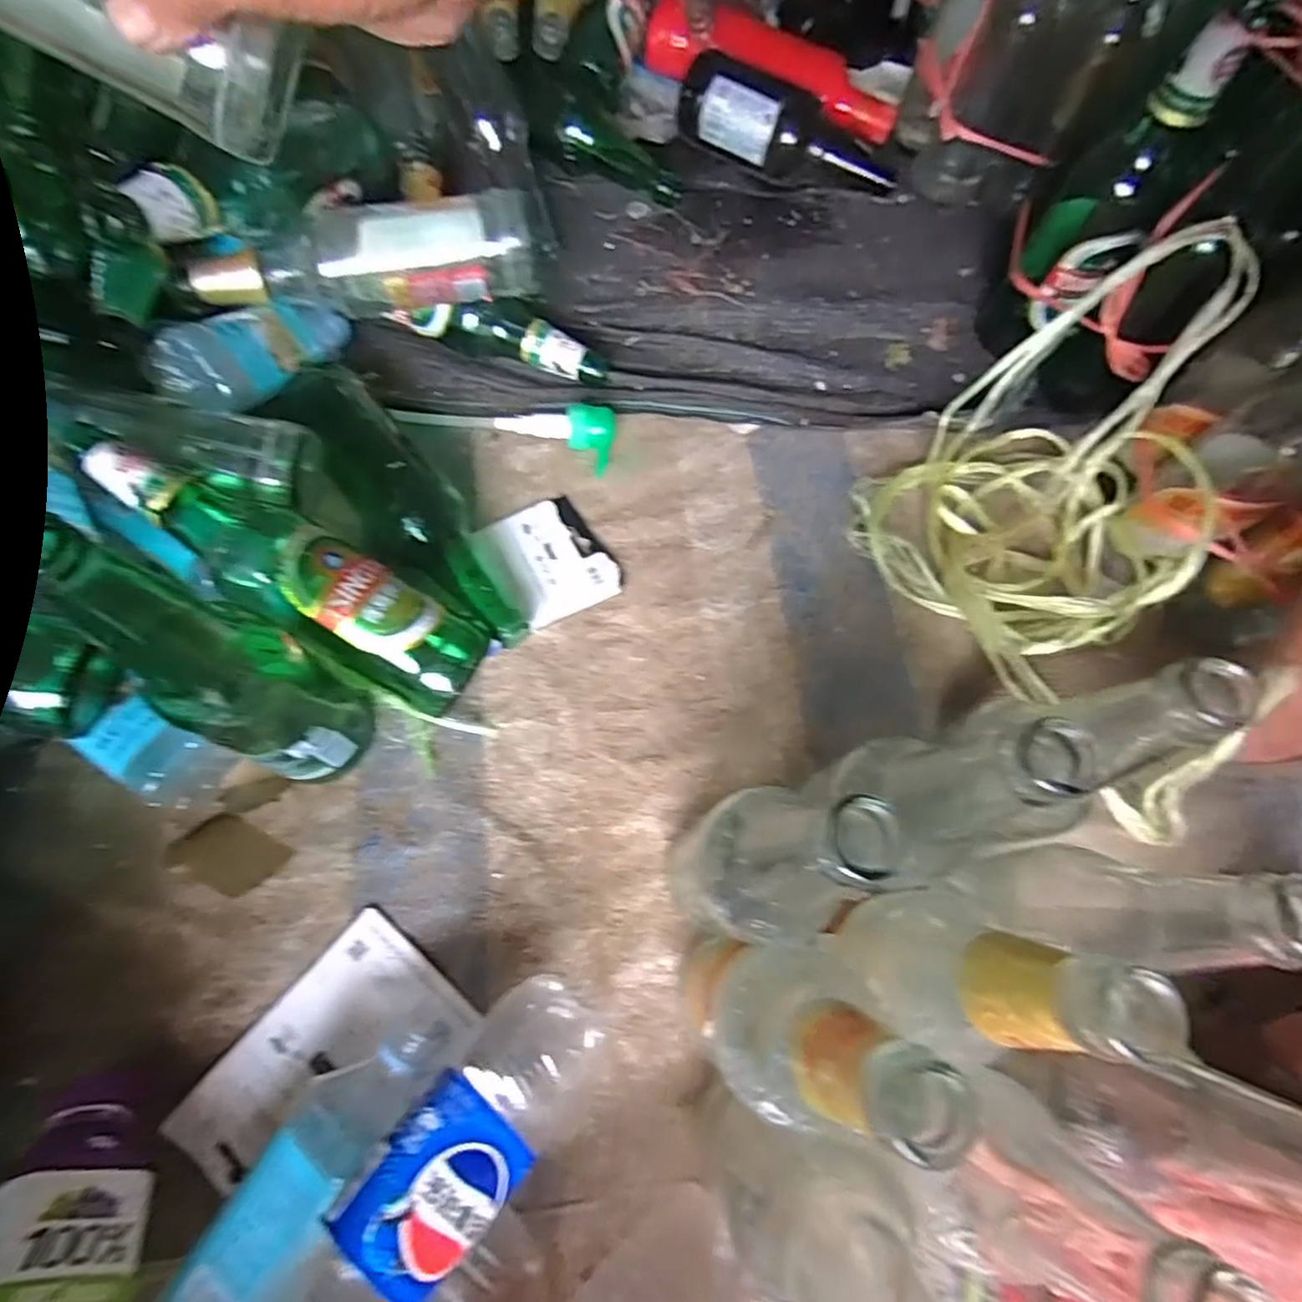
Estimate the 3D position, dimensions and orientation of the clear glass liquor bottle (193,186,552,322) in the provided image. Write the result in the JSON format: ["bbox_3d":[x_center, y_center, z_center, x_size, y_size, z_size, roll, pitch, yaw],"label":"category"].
[{"bbox_3d":[-0.205,-0.287,0.489,0.252,0.057,0.060,-10,72,-7],"label":"clear glass liquor bottle"}]

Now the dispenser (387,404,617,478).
[{"bbox_3d":[-0.122,-0.184,0.538,0.183,0.028,0.047,8,68,1],"label":"dispenser"}]

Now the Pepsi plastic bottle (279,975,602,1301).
[{"bbox_3d":[-0.113,0.272,0.322,0.066,0.070,0.233,38,57,12],"label":"Pepsi plastic bottle"}]

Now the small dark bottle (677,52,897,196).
[{"bbox_3d":[0.132,-0.500,0.646,0.220,0.073,0.061,19,71,3],"label":"small dark bottle"}]

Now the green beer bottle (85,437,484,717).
[{"bbox_3d":[-0.223,-0.051,0.419,0.253,0.064,0.069,32,70,-7],"label":"green beer bottle"}]

